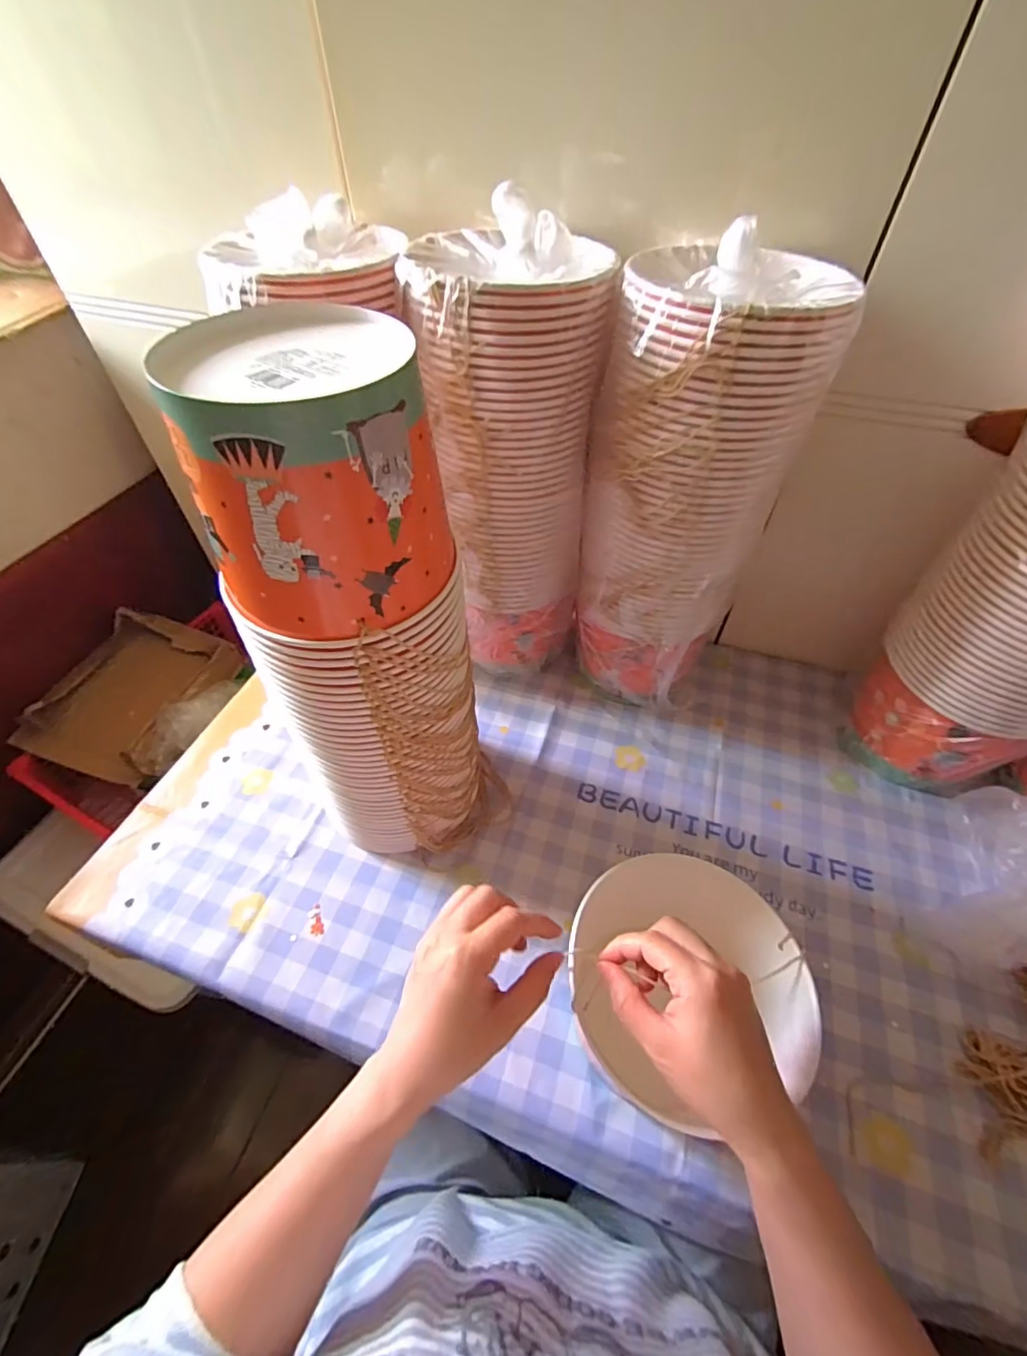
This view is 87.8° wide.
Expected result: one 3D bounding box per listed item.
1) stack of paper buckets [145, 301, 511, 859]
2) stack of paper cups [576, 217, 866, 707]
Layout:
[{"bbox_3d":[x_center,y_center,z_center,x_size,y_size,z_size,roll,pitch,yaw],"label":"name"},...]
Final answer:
[{"bbox_3d":[-0.109,-0.016,0.427,0.155,0.437,0.152,-27,55,-22],"label":"stack of paper buckets"},{"bbox_3d":[0.155,-0.145,0.520,0.157,0.419,0.127,21,53,17],"label":"stack of paper cups"}]

